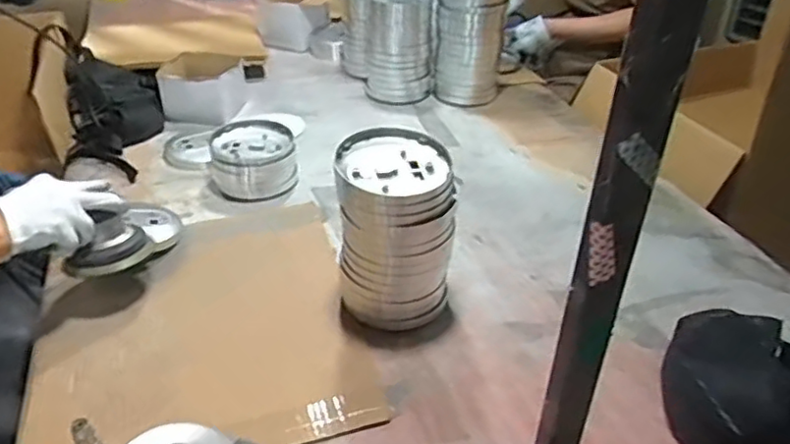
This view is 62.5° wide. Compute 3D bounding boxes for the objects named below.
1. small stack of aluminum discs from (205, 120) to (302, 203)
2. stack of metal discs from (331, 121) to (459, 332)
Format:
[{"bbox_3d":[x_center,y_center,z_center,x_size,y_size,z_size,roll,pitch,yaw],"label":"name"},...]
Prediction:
[{"bbox_3d":[-0.238,-0.109,1.104,0.137,0.067,0.137,-7,36,-9],"label":"small stack of aluminum discs"},{"bbox_3d":[0.001,0.011,0.815,0.135,0.206,0.128,-2,36,-3],"label":"stack of metal discs"}]

